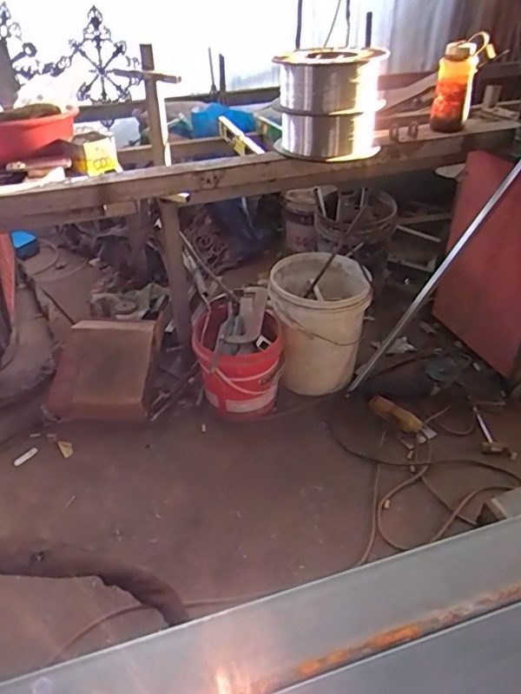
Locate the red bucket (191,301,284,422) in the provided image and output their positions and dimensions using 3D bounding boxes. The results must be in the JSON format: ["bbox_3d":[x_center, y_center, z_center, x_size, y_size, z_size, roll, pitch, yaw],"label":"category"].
[{"bbox_3d":[-0.064,0.054,1.508,0.238,0.290,0.242,-1,38,1],"label":"red bucket"}]

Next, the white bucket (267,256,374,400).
[{"bbox_3d":[0.175,-0.073,1.606,0.289,0.357,0.345,2,38,5],"label":"white bucket"}]

